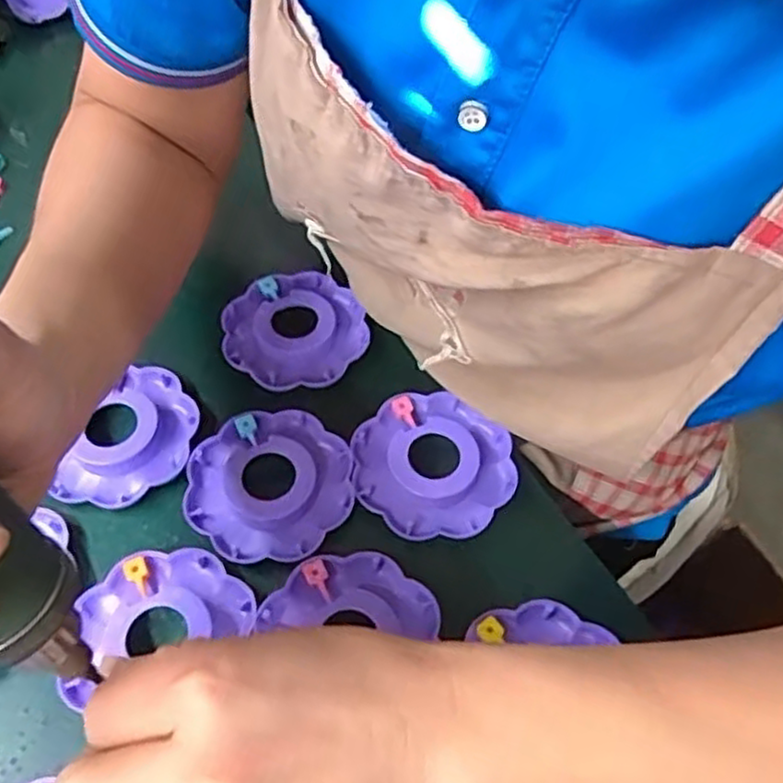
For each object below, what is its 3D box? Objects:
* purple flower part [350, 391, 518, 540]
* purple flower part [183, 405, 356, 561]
[{"bbox_3d":[0.022,0.036,0.381,0.083,0.012,0.081,1,56,-1],"label":"purple flower part"},{"bbox_3d":[-0.063,0.046,0.373,0.083,0.011,0.082,1,56,-1],"label":"purple flower part"}]

